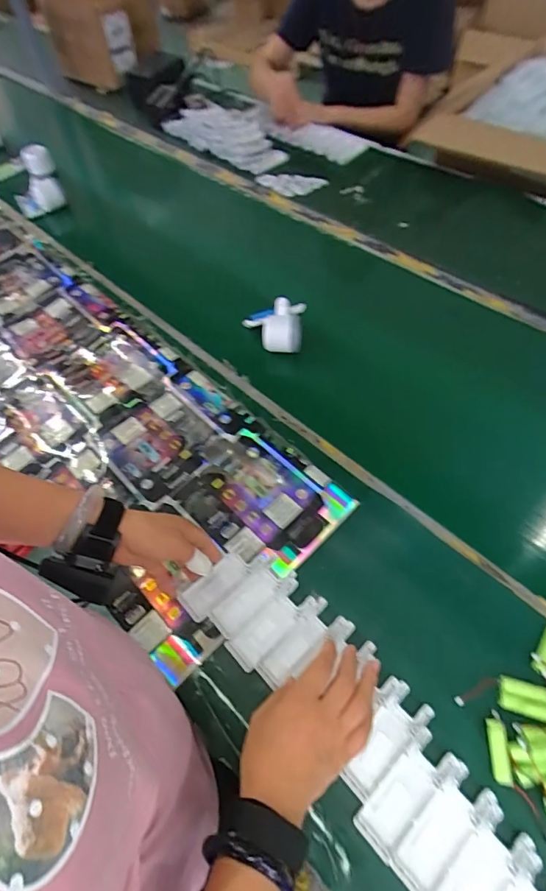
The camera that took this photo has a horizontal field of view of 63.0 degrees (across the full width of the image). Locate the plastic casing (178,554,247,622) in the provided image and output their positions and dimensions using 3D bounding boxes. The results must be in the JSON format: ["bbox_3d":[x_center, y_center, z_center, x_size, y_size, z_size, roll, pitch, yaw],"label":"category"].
[{"bbox_3d":[-0.071,0.166,0.533,0.084,0.006,0.042,-40,62,-23],"label":"plastic casing"}]

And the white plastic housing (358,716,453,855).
[{"bbox_3d":[0.127,0.320,0.409,0.107,0.012,0.041,-34,62,-17],"label":"white plastic housing"}]

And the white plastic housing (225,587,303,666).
[{"bbox_3d":[0.004,0.199,0.503,0.119,0.010,0.043,-35,62,-17],"label":"white plastic housing"}]

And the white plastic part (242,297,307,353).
[{"bbox_3d":[0.000,-0.210,0.738,0.100,0.057,0.092,6,58,7],"label":"white plastic part"}]

